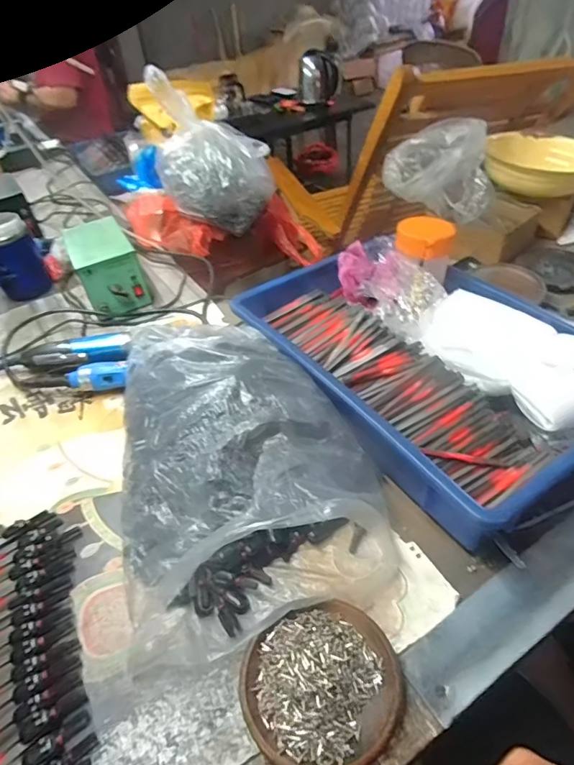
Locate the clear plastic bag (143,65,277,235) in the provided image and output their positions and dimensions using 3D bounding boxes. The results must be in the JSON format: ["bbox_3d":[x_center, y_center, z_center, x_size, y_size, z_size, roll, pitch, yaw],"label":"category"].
[{"bbox_3d":[-0.153,-0.444,0.916,0.211,0.252,0.181,13,46,20],"label":"clear plastic bag"}]

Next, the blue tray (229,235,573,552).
[{"bbox_3d":[0.150,-0.043,0.569,0.281,0.081,0.443,-27,46,-22],"label":"blue tray"}]

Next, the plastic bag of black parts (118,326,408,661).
[{"bbox_3d":[-0.059,0.058,0.475,0.233,0.084,0.330,-16,43,-11],"label":"plastic bag of black parts"}]

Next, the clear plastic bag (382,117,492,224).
[{"bbox_3d":[0.244,-0.343,0.761,0.168,0.106,0.128,10,45,17],"label":"clear plastic bag"}]

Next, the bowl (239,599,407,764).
[{"bbox_3d":[0.026,0.222,0.348,0.112,0.026,0.106,-3,42,3],"label":"bowl"}]

